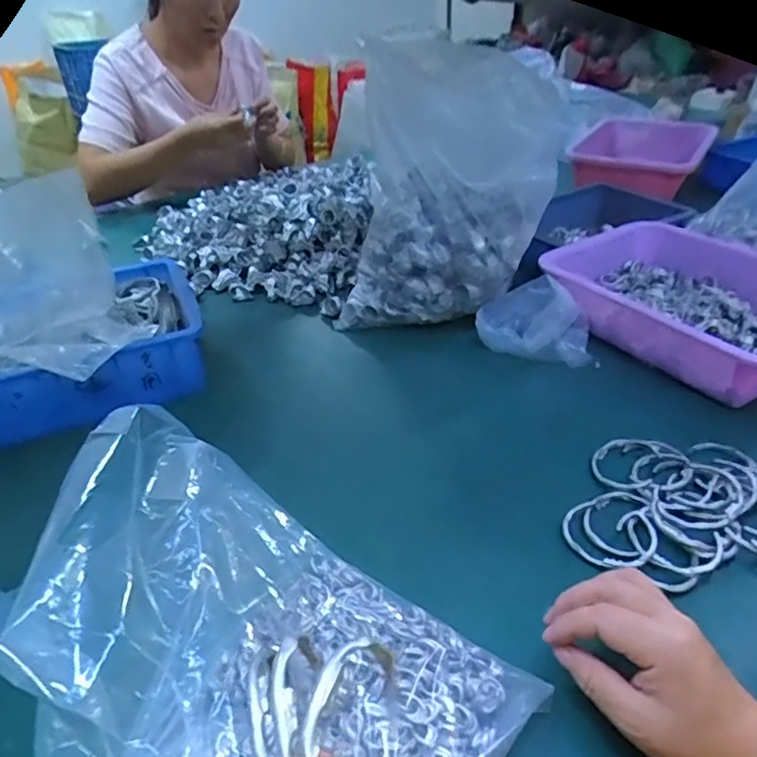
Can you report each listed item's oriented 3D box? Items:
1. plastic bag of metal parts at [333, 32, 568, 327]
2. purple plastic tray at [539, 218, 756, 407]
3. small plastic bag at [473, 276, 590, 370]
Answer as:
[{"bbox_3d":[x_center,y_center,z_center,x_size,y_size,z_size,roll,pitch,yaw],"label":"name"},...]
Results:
[{"bbox_3d":[0.095,-0.244,0.771,0.237,0.310,0.264,6,36,11],"label":"plastic bag of metal parts"},{"bbox_3d":[0.351,-0.074,0.666,0.222,0.103,0.293,-27,42,-30],"label":"purple plastic tray"},{"bbox_3d":[0.183,-0.067,0.675,0.079,0.082,0.129,-29,43,-32],"label":"small plastic bag"}]

